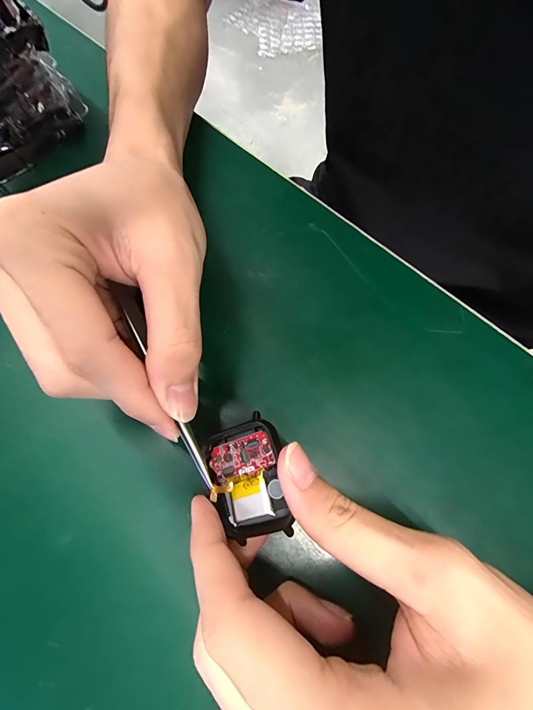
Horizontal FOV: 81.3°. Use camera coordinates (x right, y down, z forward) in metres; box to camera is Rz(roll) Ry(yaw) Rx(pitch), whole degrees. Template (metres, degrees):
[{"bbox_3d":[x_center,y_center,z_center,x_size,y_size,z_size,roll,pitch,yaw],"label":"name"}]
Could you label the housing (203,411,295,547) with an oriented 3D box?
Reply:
[{"bbox_3d":[-0.007,0.052,0.133,0.035,0.012,0.044,-26,68,19],"label":"housing"}]

